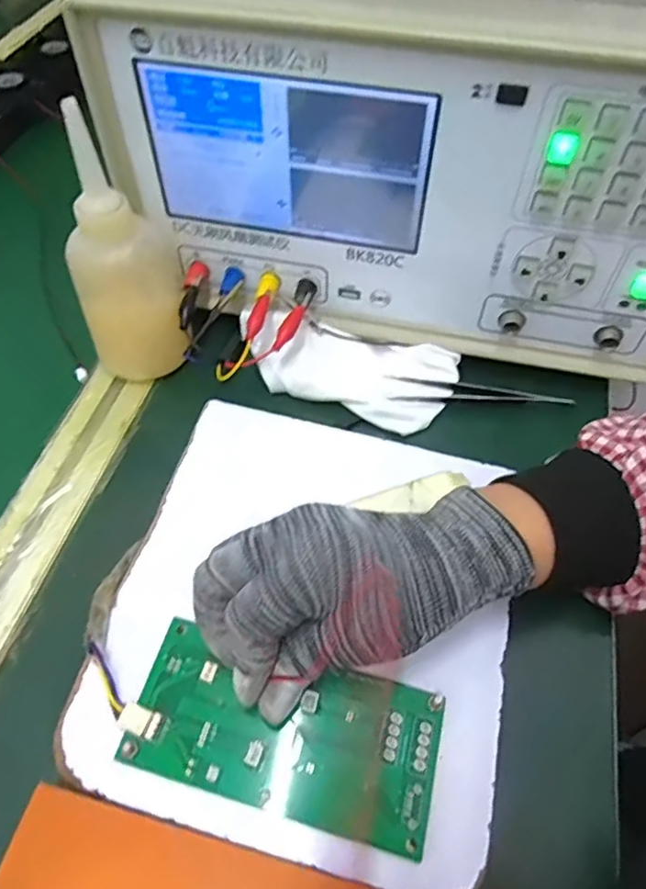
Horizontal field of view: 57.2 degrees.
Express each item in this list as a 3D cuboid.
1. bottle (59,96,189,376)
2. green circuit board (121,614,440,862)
[{"bbox_3d":[-0.121,-0.109,0.354,0.066,0.149,0.061,-17,57,-11],"label":"bottle"},{"bbox_3d":[-0.017,0.127,0.264,0.133,0.008,0.065,12,56,5],"label":"green circuit board"}]

